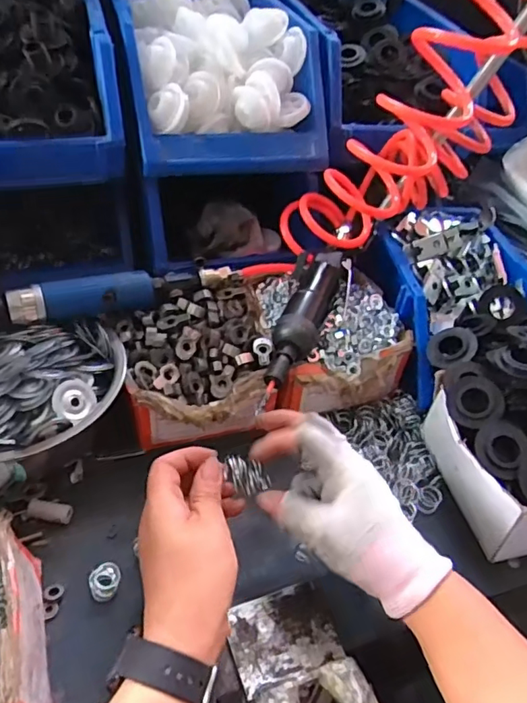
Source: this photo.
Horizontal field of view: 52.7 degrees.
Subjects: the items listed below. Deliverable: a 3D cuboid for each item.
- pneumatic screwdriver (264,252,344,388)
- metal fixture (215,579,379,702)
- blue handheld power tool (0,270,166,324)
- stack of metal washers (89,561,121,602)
[{"bbox_3d":[0.038,-0.039,0.506,0.045,0.036,0.175,16,43,9],"label":"pneumatic screwdriver"},{"bbox_3d":[0.021,0.221,0.348,0.091,0.031,0.131,-11,46,-19],"label":"metal fixture"},{"bbox_3d":[-0.173,-0.049,0.480,0.162,0.026,0.035,-15,47,-23],"label":"blue handheld power tool"},{"bbox_3d":[-0.116,0.169,0.391,0.022,0.018,0.020,-12,46,-20],"label":"stack of metal washers"}]

